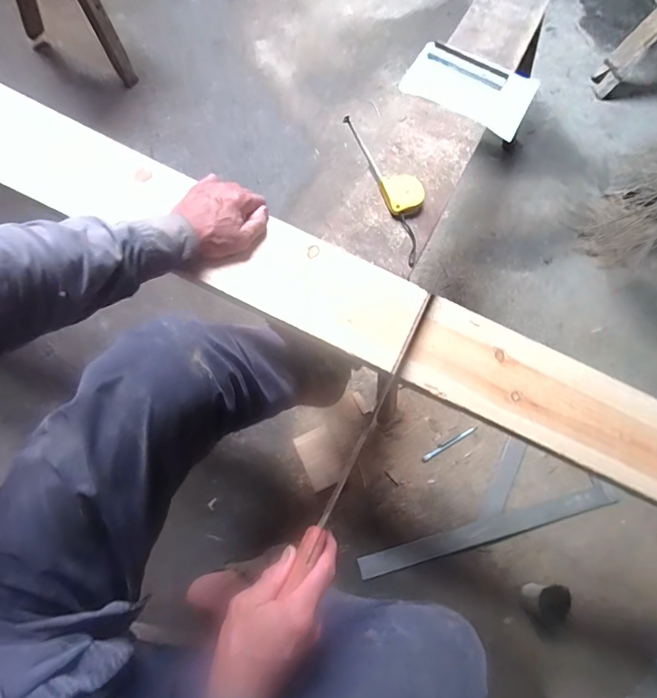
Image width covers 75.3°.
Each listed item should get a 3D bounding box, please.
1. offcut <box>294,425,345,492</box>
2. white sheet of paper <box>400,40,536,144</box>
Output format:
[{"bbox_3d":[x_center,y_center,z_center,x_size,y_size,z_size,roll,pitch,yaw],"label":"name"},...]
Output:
[{"bbox_3d":[-0.017,0.235,0.918,0.081,0.016,0.122,-24,71,-12],"label":"offcut"},{"bbox_3d":[0.245,-0.458,0.742,0.212,0.015,0.144,25,69,8],"label":"white sheet of paper"}]

